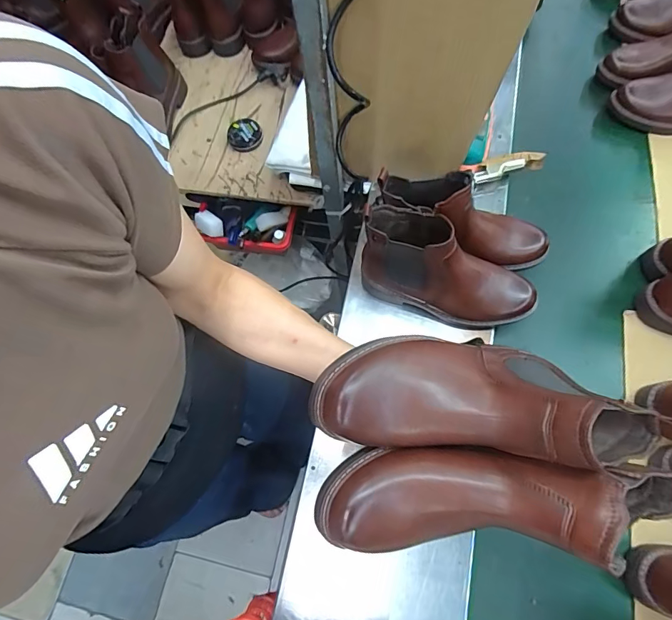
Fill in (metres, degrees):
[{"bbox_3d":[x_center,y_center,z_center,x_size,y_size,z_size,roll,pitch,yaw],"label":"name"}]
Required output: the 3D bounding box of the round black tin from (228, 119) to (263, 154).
[{"bbox_3d":[-0.189,-0.362,0.863,0.070,0.024,0.071,-2,69,5],"label":"round black tin"}]

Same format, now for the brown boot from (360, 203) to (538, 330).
[{"bbox_3d":[0.161,-0.049,0.579,0.251,0.141,0.089,15,72,11],"label":"brown boot"}]

